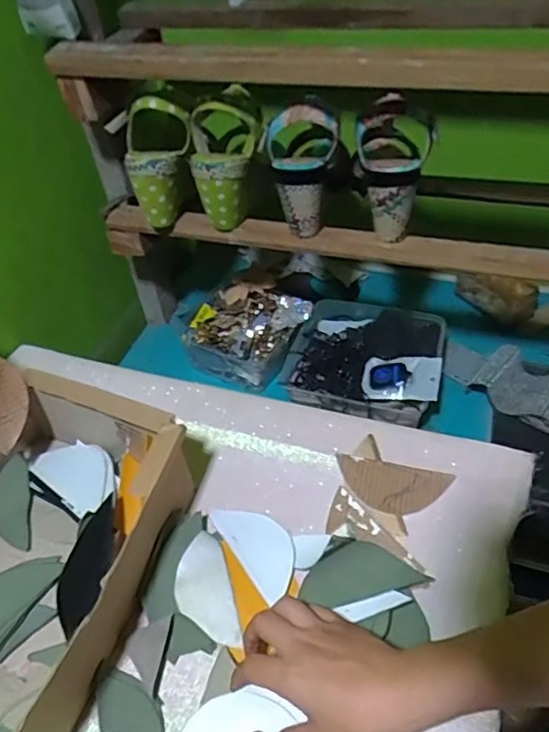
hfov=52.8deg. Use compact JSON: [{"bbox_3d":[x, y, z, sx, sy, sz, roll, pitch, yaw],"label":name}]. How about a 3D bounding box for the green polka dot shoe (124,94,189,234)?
[{"bbox_3d":[-0.143,-0.235,0.654,0.077,0.149,0.065,10,26,13],"label":"green polka dot shoe"}]

